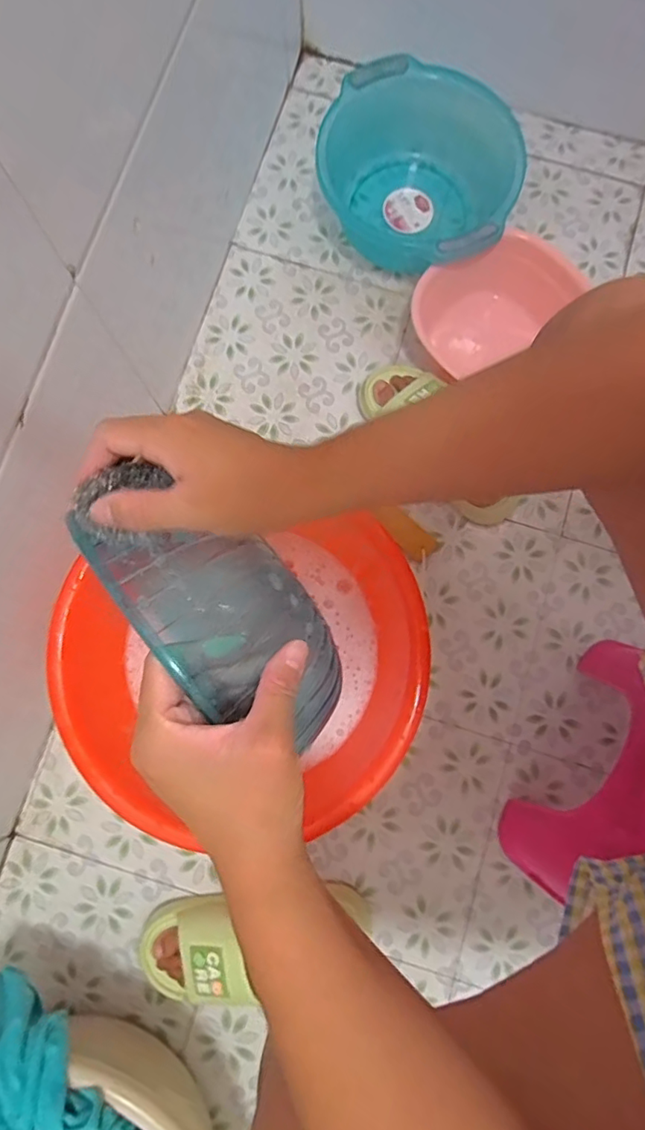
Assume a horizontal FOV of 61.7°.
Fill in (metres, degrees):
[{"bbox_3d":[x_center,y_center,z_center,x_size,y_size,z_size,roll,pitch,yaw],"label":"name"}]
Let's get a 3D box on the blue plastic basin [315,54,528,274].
[{"bbox_3d":[0.136,-0.575,0.803,0.289,0.111,0.280,0,79,-1],"label":"blue plastic basin"}]

